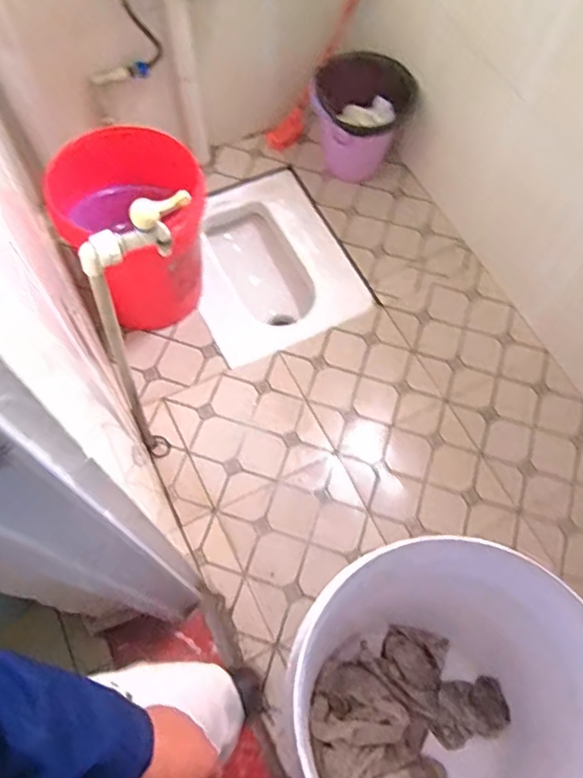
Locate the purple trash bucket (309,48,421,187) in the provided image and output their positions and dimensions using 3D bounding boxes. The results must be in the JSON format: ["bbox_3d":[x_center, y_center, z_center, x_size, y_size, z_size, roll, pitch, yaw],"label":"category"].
[{"bbox_3d":[0.173,-0.682,1.531,0.250,0.282,0.259,1,69,-2],"label":"purple trash bucket"}]

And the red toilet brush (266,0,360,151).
[{"bbox_3d":[0.087,-0.851,1.521,0.066,0.080,0.504,39,115,12],"label":"red toilet brush"}]

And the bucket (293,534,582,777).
[{"bbox_3d":[0.152,0.344,0.628,0.292,0.353,0.303,1,69,-2],"label":"bucket"}]

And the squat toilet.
[{"bbox_3d":[-0.071,-0.311,1.578,0.408,0.151,0.496,-24,71,-11],"label":"squat toilet"}]

